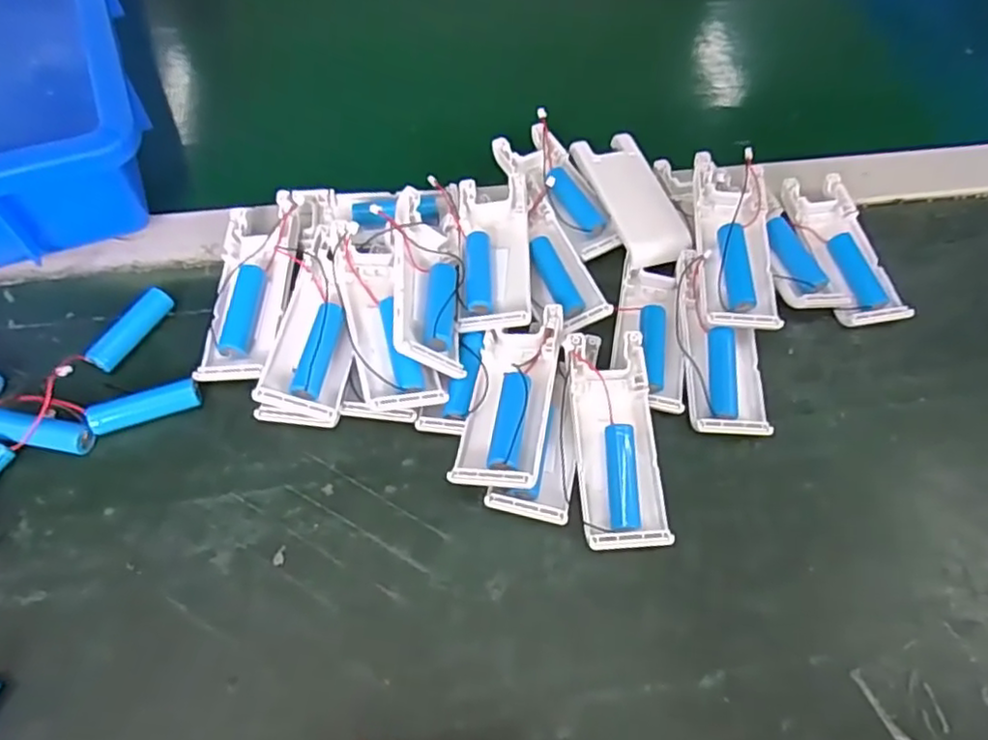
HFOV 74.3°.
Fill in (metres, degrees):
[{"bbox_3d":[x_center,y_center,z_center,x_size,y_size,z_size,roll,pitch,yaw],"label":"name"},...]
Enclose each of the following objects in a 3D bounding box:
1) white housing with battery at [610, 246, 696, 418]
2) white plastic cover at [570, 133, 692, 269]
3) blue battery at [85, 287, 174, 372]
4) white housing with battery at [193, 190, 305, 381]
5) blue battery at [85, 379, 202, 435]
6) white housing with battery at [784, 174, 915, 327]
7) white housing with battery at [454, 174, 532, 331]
[{"bbox_3d":[0.085,-0.022,0.355,0.041,0.022,0.092,8,61,0],"label":"white housing with battery"},{"bbox_3d":[0.085,-0.107,0.398,0.039,0.011,0.101,-16,64,-12],"label":"white plastic cover"},{"bbox_3d":[-0.188,-0.021,0.337,0.011,0.014,0.049,29,63,12],"label":"blue battery"},{"bbox_3d":[-0.129,-0.050,0.351,0.039,0.021,0.117,3,61,-2],"label":"white housing with battery"},{"bbox_3d":[-0.169,0.017,0.318,0.048,0.014,0.014,-19,64,-13],"label":"blue battery"},{"bbox_3d":[0.212,-0.073,0.397,0.040,0.017,0.102,-8,62,-8],"label":"white housing with battery"},{"bbox_3d":[0.000,-0.065,0.362,0.038,0.015,0.101,2,61,-3],"label":"white housing with battery"}]

